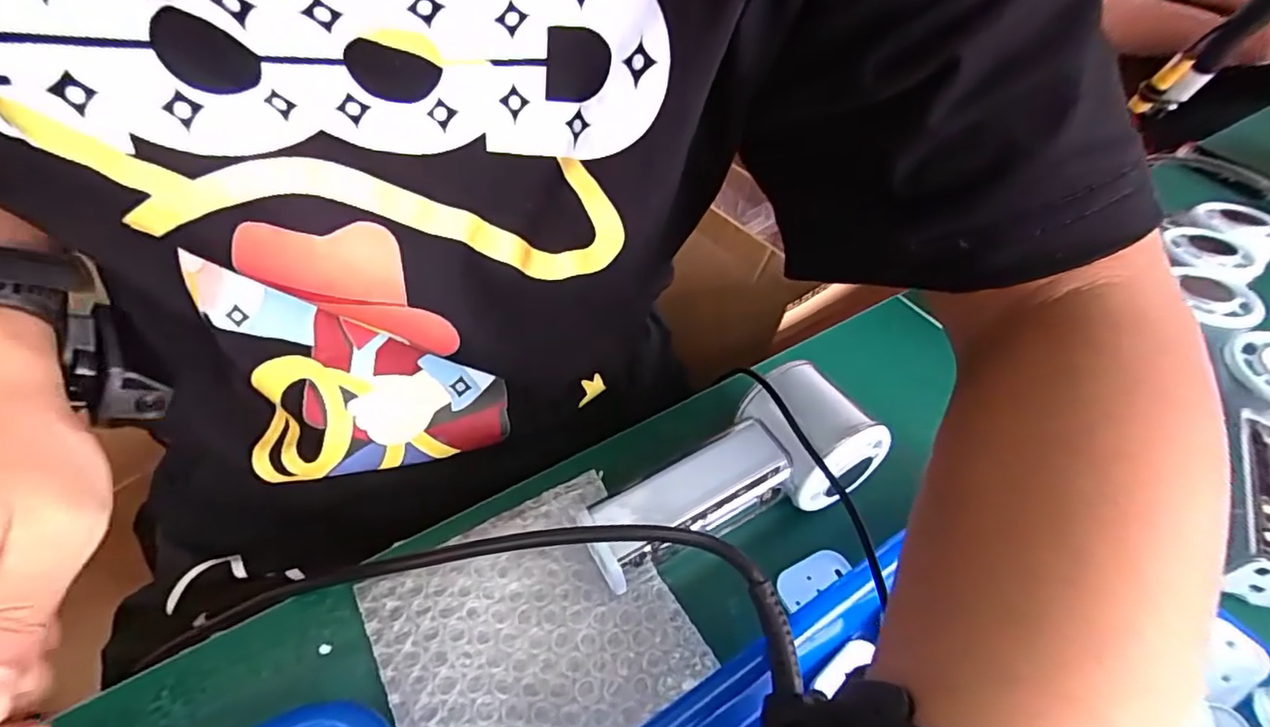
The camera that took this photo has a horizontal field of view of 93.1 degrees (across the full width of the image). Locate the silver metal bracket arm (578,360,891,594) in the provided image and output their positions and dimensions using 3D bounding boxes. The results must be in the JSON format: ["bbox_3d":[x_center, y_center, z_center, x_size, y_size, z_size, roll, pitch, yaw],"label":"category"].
[{"bbox_3d":[0.046,0.057,0.296,0.143,0.054,0.063,-22,54,-23],"label":"silver metal bracket arm"}]

